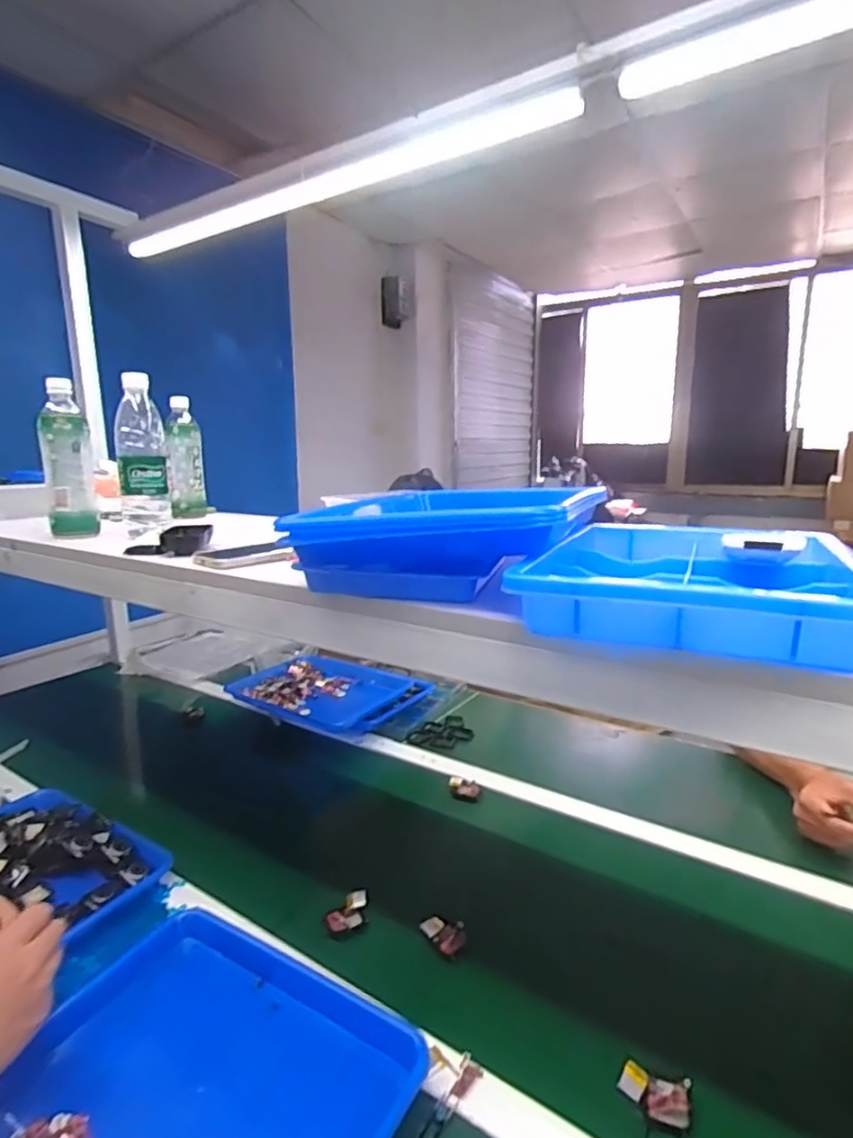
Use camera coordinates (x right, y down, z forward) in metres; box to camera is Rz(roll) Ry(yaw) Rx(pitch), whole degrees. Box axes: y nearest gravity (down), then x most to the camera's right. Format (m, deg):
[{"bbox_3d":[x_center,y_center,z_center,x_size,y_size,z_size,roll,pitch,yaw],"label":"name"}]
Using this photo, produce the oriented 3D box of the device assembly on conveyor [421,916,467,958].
[{"bbox_3d":[0.021,0.411,0.669,0.048,0.016,0.037,10,16,42],"label":"device assembly on conveyor"}]

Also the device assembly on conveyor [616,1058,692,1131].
[{"bbox_3d":[0.193,0.445,0.500,0.056,0.010,0.036,-1,36,25],"label":"device assembly on conveyor"}]

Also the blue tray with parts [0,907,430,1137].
[{"bbox_3d":[-0.188,0.430,0.492,0.321,0.030,0.241,5,14,29],"label":"blue tray with parts"}]

